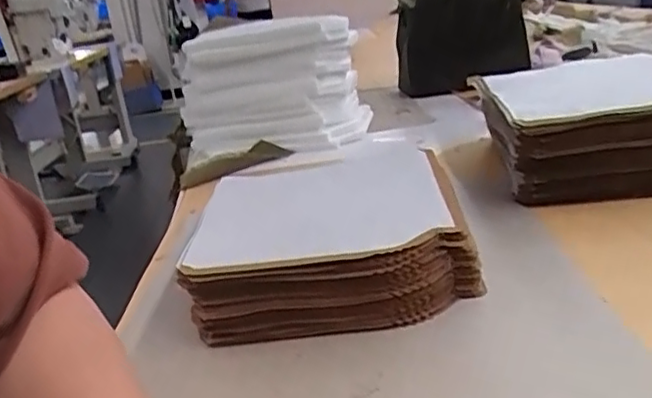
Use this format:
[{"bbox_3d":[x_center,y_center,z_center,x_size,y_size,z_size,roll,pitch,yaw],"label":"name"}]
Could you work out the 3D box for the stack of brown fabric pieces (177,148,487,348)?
[{"bbox_3d":[0.001,0.027,0.572,0.224,0.068,0.246,-7,19,-1],"label":"stack of brown fabric pieces"}]

